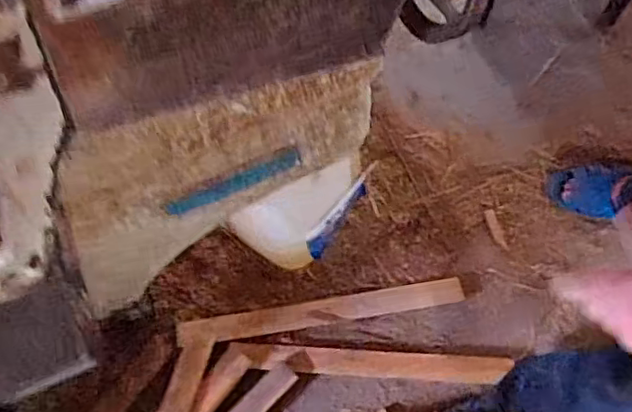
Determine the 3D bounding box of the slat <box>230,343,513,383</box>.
[{"bbox_3d":[0.093,0.275,1.078,0.468,0.014,0.046,3,74,3],"label":"slat"}]

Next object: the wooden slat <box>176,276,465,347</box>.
[{"bbox_3d":[0.009,0.190,1.110,0.512,0.014,0.045,-9,74,-1],"label":"wooden slat"}]

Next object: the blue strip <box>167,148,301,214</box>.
[{"bbox_3d":[-0.089,-0.025,0.669,0.150,0.058,0.004,-24,74,-5],"label":"blue strip"}]

